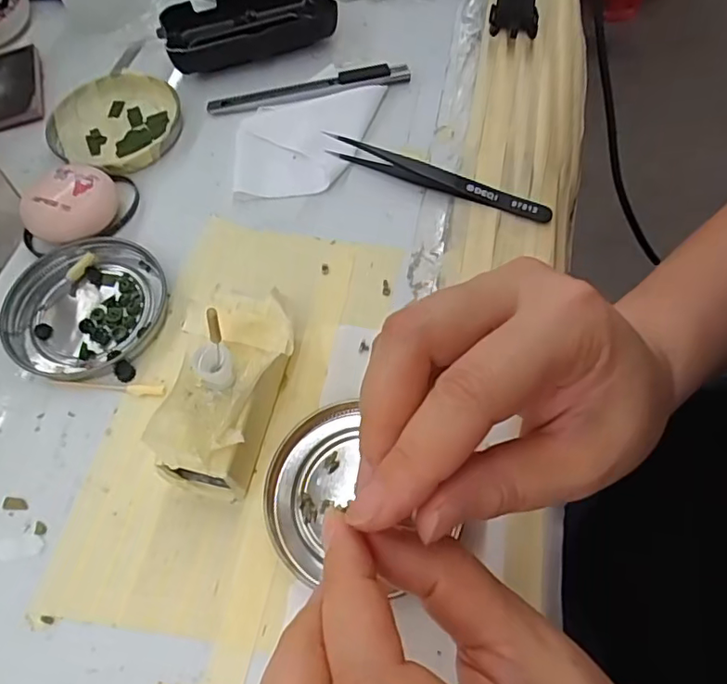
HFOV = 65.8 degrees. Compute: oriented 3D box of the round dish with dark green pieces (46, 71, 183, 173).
[{"bbox_3d":[-0.150,-0.136,0.342,0.079,0.009,0.072,-1,63,2],"label":"round dish with dark green pieces"}]

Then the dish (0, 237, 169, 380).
[{"bbox_3d":[-0.140,-0.018,0.281,0.078,0.008,0.075,-1,63,2],"label":"dish"}]

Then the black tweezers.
[{"bbox_3d":[0.038,-0.090,0.306,0.128,0.014,0.009,20,65,12],"label":"black tweezers"}]

